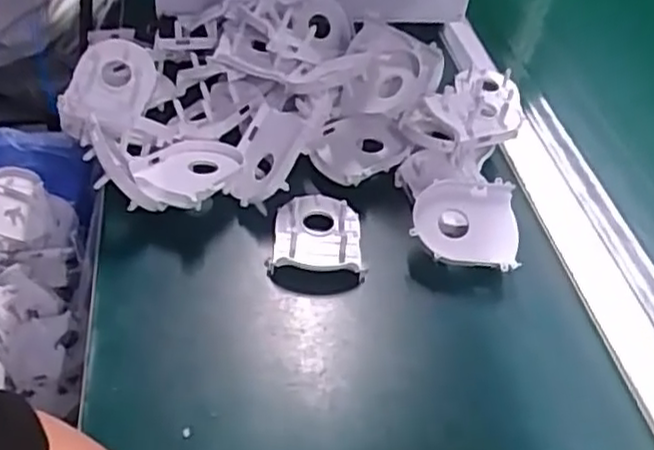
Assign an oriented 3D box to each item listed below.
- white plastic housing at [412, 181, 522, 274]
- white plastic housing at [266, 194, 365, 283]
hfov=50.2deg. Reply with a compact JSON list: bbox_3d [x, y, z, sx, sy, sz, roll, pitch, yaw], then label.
[{"bbox_3d":[0.105,0.000,0.534,0.078,0.021,0.068,5,68,2],"label":"white plastic housing"},{"bbox_3d":[-0.006,0.009,0.529,0.067,0.021,0.070,6,43,0],"label":"white plastic housing"}]

